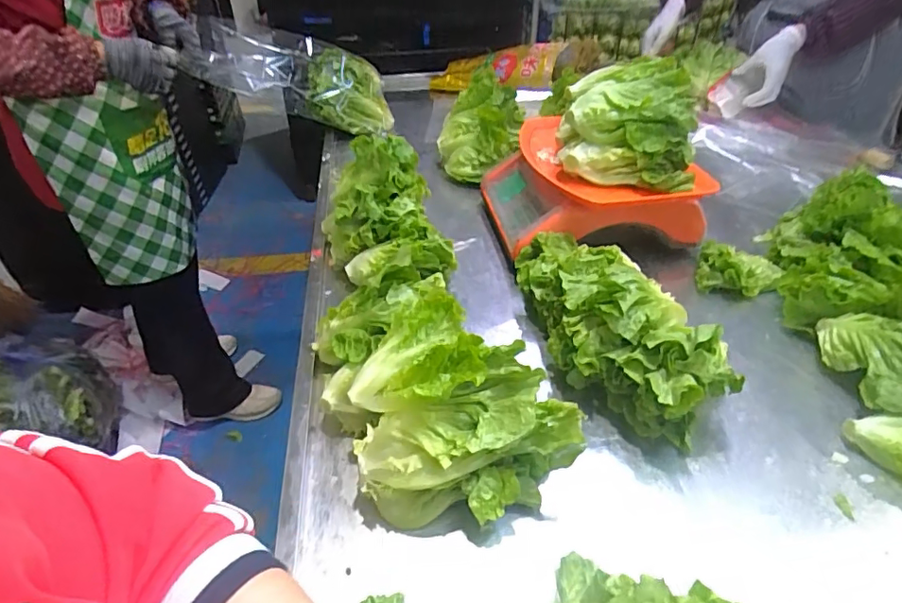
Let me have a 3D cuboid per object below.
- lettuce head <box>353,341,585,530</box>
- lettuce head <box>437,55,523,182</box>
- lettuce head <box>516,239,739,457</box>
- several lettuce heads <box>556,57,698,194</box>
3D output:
[{"bbox_3d":[0.015,0.132,0.487,0.190,0.132,0.100,-10,39,-11],"label":"lettuce head"},{"bbox_3d":[0.054,-0.338,1.023,0.160,0.158,0.185,5,39,7],"label":"lettuce head"},{"bbox_3d":[0.174,0.011,0.639,0.138,0.124,0.332,-13,40,-15],"label":"lettuce head"},{"bbox_3d":[0.241,-0.249,0.756,0.168,0.124,0.160,0,38,1],"label":"several lettuce heads"}]

